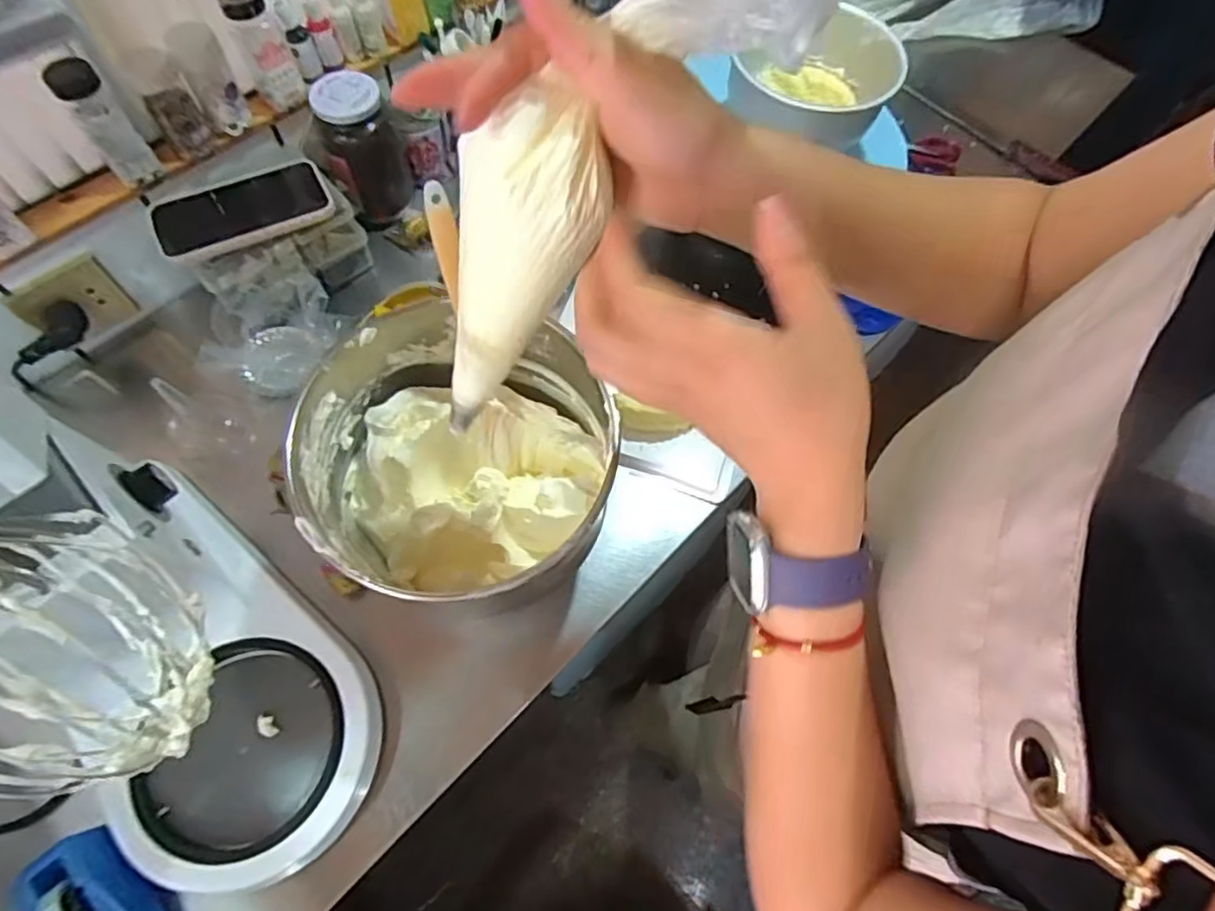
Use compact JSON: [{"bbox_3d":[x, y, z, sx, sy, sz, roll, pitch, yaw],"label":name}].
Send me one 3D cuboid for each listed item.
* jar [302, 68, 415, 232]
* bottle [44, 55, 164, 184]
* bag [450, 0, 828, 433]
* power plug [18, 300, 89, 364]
[{"bbox_3d":[-0.288,-0.345,0.747,0.085,0.152,0.085,1,65,-3],"label":"jar"},{"bbox_3d":[-0.459,-0.304,0.591,0.040,0.104,0.033,-39,73,-18],"label":"bottle"},{"bbox_3d":[-0.027,-0.113,0.300,0.061,0.313,0.075,2,61,-39],"label":"bag"},{"bbox_3d":[-0.557,-0.123,0.652,0.035,0.027,0.074,28,67,9],"label":"power plug"}]

